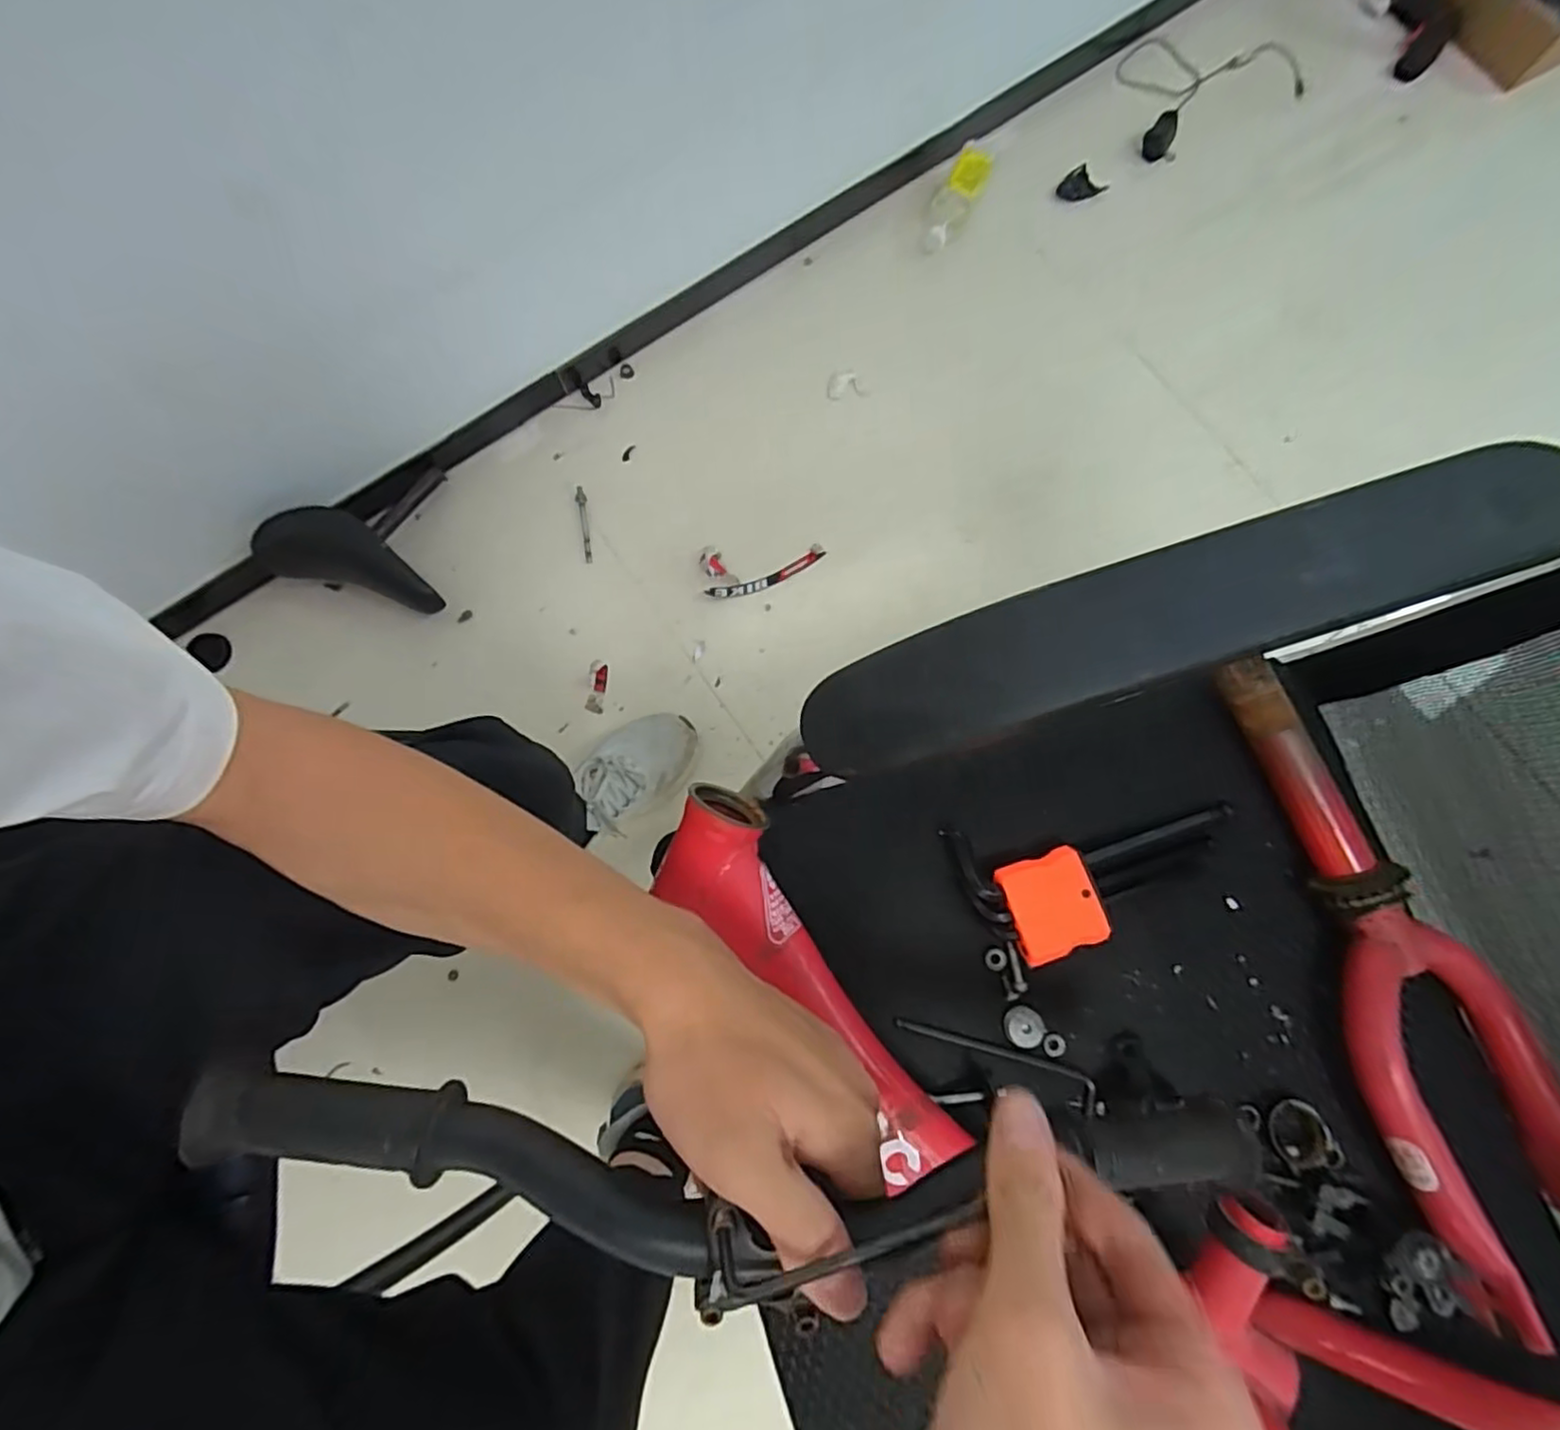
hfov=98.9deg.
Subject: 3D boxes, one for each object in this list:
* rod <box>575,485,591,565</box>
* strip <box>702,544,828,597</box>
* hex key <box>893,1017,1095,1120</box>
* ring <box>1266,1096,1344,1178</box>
[{"bbox_3d":[-0.276,-0.270,0.939,0.015,0.012,0.114,-11,80,-1],"label":"rod"},{"bbox_3d":[-0.017,-0.191,0.919,0.172,0.009,0.029,-25,81,-4],"label":"strip"},{"bbox_3d":[0.123,0.197,0.382,0.119,0.010,0.021,20,81,4],"label":"hex key"},{"bbox_3d":[0.293,0.235,0.374,0.032,0.008,0.036,-16,66,10],"label":"ring"}]

